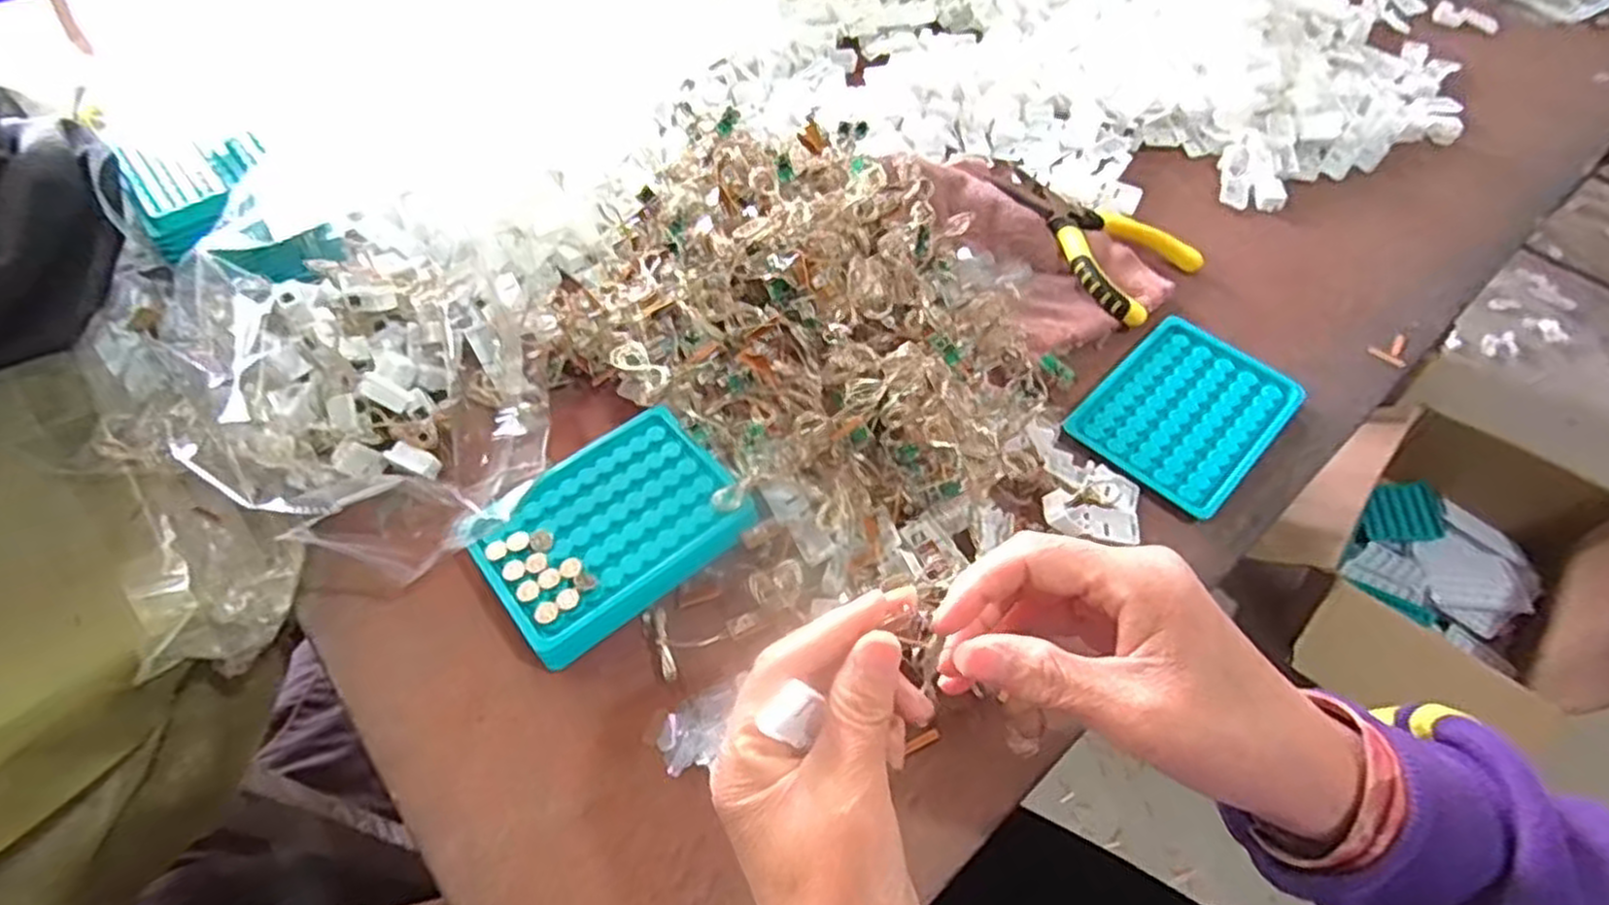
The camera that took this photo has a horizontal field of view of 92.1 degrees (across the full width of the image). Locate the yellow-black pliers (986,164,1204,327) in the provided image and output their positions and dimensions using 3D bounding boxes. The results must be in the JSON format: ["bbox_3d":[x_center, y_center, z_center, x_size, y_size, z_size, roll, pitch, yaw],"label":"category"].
[{"bbox_3d":[0.198,-0.158,0.554,0.148,0.022,0.088,38,63,23],"label":"yellow-black pliers"}]

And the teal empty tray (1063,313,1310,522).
[{"bbox_3d":[0.233,-0.026,0.476,0.097,0.007,0.129,38,64,24],"label":"teal empty tray"}]

